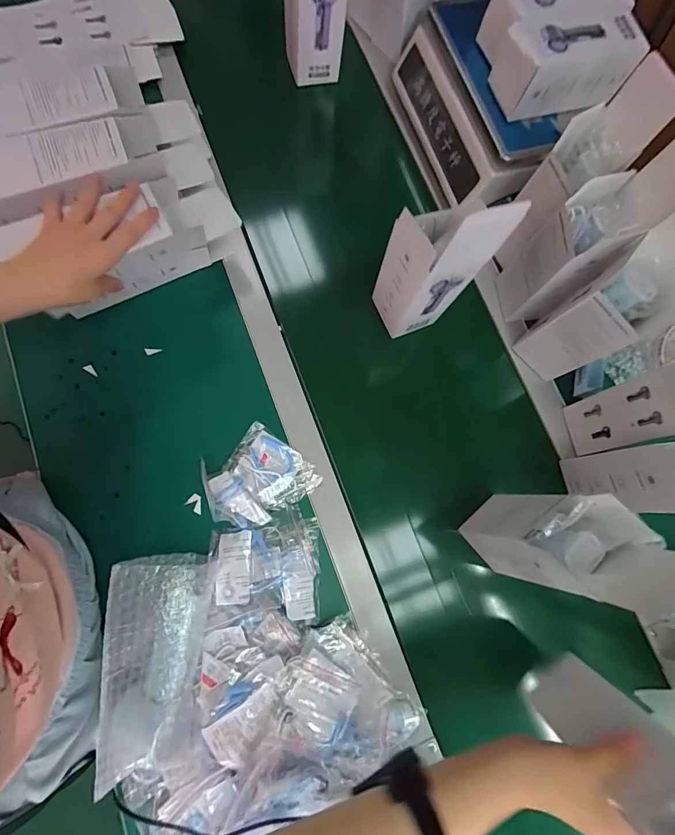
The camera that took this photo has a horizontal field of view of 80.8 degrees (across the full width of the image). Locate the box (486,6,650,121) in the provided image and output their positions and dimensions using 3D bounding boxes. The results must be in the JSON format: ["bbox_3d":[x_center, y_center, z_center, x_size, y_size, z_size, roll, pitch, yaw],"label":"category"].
[{"bbox_3d":[0.293,-0.453,0.506,0.179,0.071,0.076,-15,76,-3],"label":"box"}]

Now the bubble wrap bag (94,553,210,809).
[{"bbox_3d":[-0.189,0.249,0.408,0.090,0.055,0.197,6,81,-6],"label":"bubble wrap bag"}]

